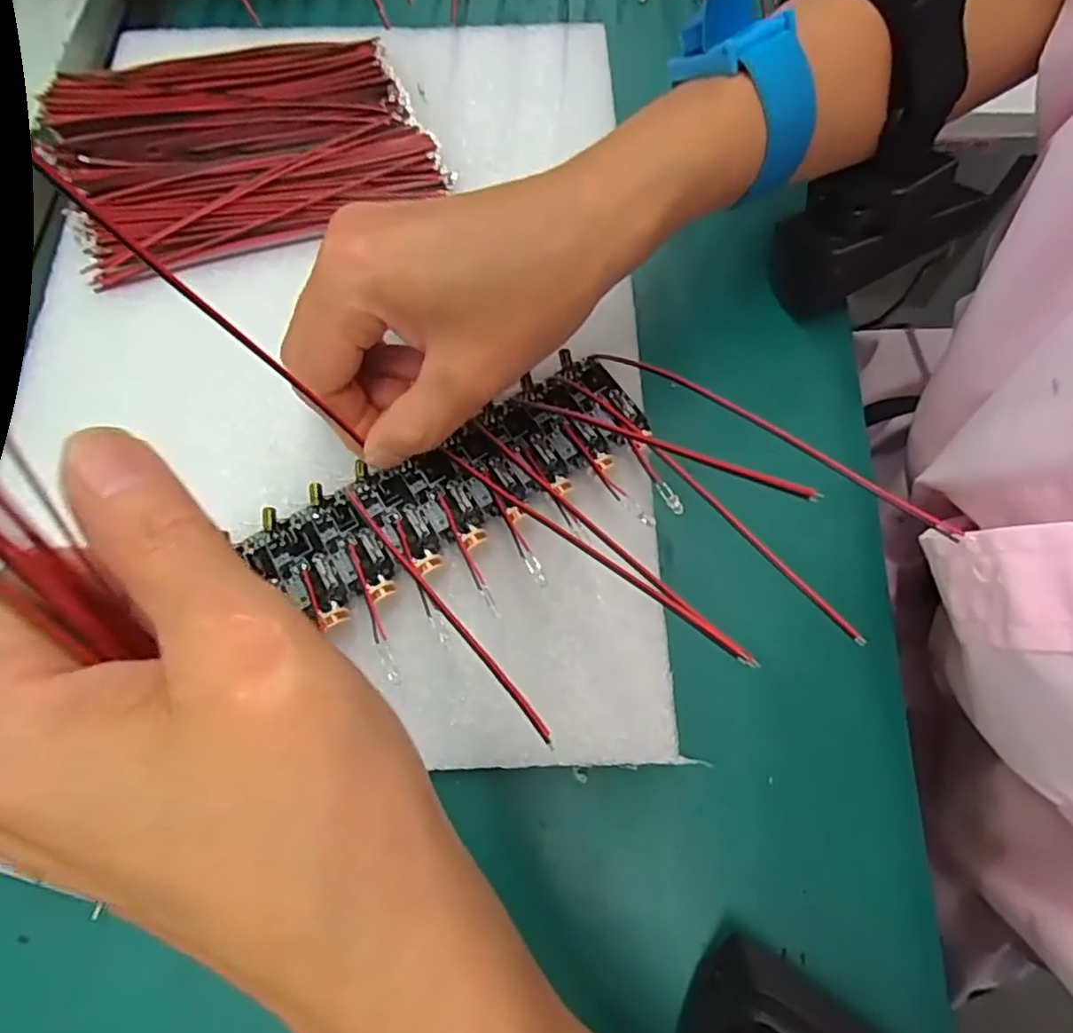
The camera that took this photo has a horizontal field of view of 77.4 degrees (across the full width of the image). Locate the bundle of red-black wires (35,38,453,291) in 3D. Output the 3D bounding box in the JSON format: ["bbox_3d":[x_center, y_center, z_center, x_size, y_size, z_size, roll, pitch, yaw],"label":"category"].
[{"bbox_3d":[-0.115,-0.148,0.266,0.136,0.024,0.092,-18,70,-5],"label":"bundle of red-black wires"}]

